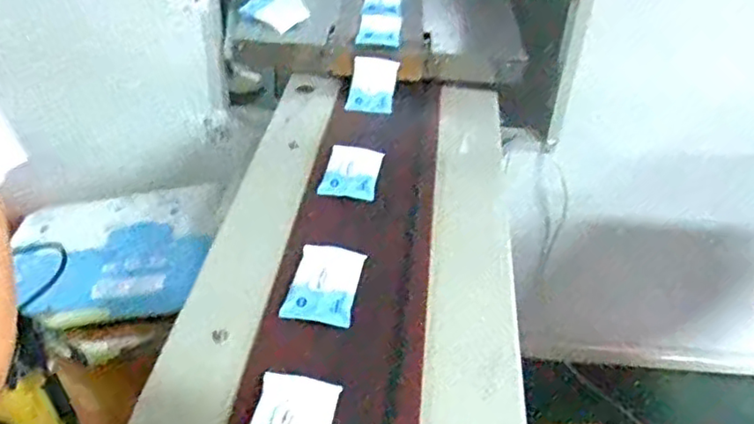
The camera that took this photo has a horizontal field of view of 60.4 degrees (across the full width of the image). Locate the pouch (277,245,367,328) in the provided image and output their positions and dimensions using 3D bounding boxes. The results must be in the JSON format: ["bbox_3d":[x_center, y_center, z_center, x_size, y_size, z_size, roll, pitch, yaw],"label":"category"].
[{"bbox_3d":[-0.066,0.088,0.826,0.085,0.013,0.135,9,38,5],"label":"pouch"}]

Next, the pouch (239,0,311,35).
[{"bbox_3d":[-0.221,-0.444,1.425,0.120,0.104,0.030,-40,29,4],"label":"pouch"}]

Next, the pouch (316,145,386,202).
[{"bbox_3d":[-0.041,-0.064,1.052,0.091,0.012,0.143,6,36,6],"label":"pouch"}]

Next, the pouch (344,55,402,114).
[{"bbox_3d":[-0.008,-0.266,1.328,0.090,0.019,0.168,7,52,4],"label":"pouch"}]

